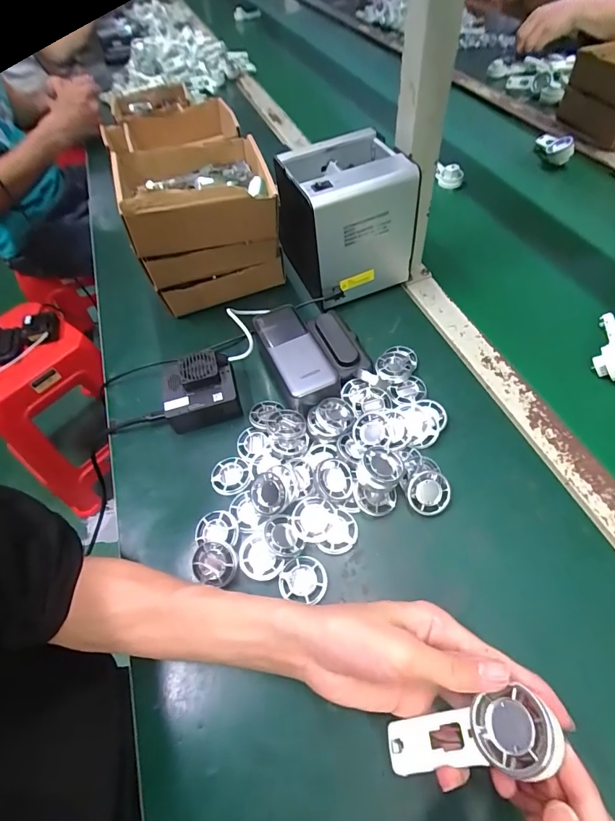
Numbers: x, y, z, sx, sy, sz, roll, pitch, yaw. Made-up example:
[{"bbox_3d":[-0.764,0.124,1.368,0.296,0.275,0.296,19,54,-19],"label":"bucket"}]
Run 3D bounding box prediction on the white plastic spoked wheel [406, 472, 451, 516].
[{"bbox_3d":[0.109,0.075,0.366,0.037,0.006,0.039,0,89,4],"label":"white plastic spoked wheel"}]

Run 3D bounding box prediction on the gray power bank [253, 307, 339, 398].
[{"bbox_3d":[-0.017,-0.066,0.454,0.051,0.030,0.134,-23,57,-10],"label":"gray power bank"}]

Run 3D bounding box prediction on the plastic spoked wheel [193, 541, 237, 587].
[{"bbox_3d":[-0.079,0.129,0.344,0.037,0.005,0.033,9,57,11],"label":"plastic spoked wheel"}]

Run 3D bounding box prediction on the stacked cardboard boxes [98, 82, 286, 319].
[{"bbox_3d":[-0.132,-0.245,0.524,0.169,0.146,0.158,-18,56,-6],"label":"stacked cardboard boxes"}]

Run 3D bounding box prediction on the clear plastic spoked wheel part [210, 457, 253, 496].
[{"bbox_3d":[-0.075,0.065,0.405,0.041,0.011,0.039,-5,55,2],"label":"clear plastic spoked wheel part"}]

